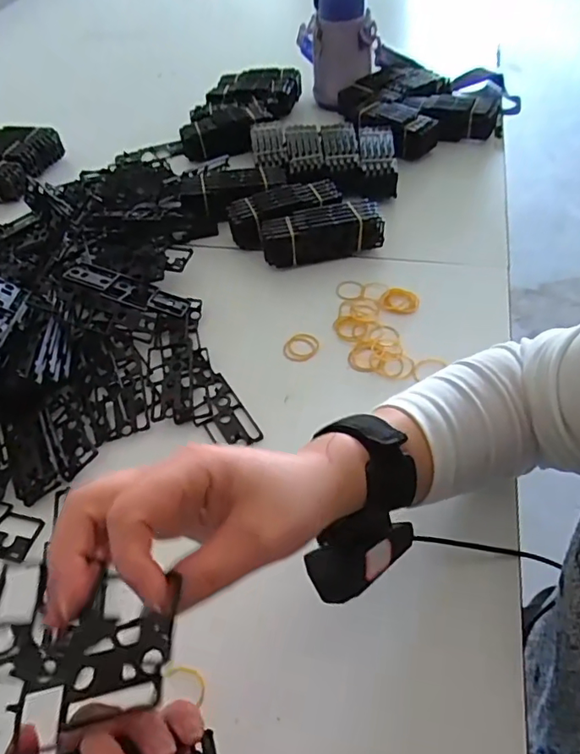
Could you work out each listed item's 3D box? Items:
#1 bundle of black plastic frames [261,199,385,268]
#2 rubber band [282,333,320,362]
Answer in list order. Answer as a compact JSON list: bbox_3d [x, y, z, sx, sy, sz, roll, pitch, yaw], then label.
[{"bbox_3d":[0.034,-0.158,0.586,0.129,0.040,0.053,-12,48,-3],"label":"bundle of black plastic frames"},{"bbox_3d":[0.010,-0.028,0.506,0.032,0.005,0.034,-4,49,4],"label":"rubber band"}]

